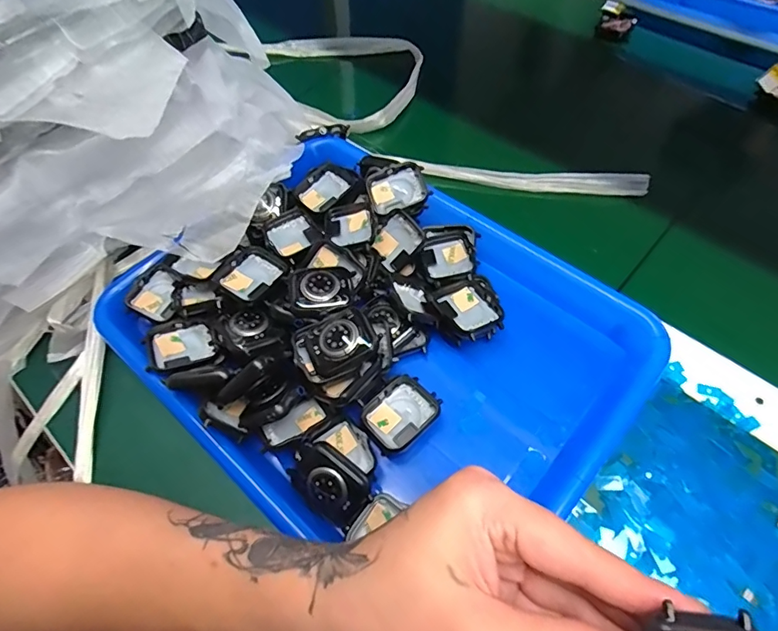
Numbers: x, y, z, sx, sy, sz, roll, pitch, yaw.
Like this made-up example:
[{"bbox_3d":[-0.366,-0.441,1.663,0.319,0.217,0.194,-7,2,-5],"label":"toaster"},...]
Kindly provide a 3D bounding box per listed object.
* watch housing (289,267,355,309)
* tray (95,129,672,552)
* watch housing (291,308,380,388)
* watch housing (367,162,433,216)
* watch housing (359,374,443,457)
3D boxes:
[{"bbox_3d":[-0.045,-0.019,0.315,0.041,0.010,0.033,-6,58,1],"label":"watch housing"},{"bbox_3d":[-0.010,0.006,0.322,0.319,0.052,0.254,36,67,23],"label":"tray"},{"bbox_3d":[-0.035,0.016,0.292,0.049,0.009,0.040,-28,60,-12],"label":"watch housing"},{"bbox_3d":[0.007,-0.096,0.356,0.043,0.015,0.035,-12,58,-3],"label":"watch housing"},{"bbox_3d":[0.007,0.062,0.297,0.047,0.009,0.038,-41,64,-19],"label":"watch housing"}]

